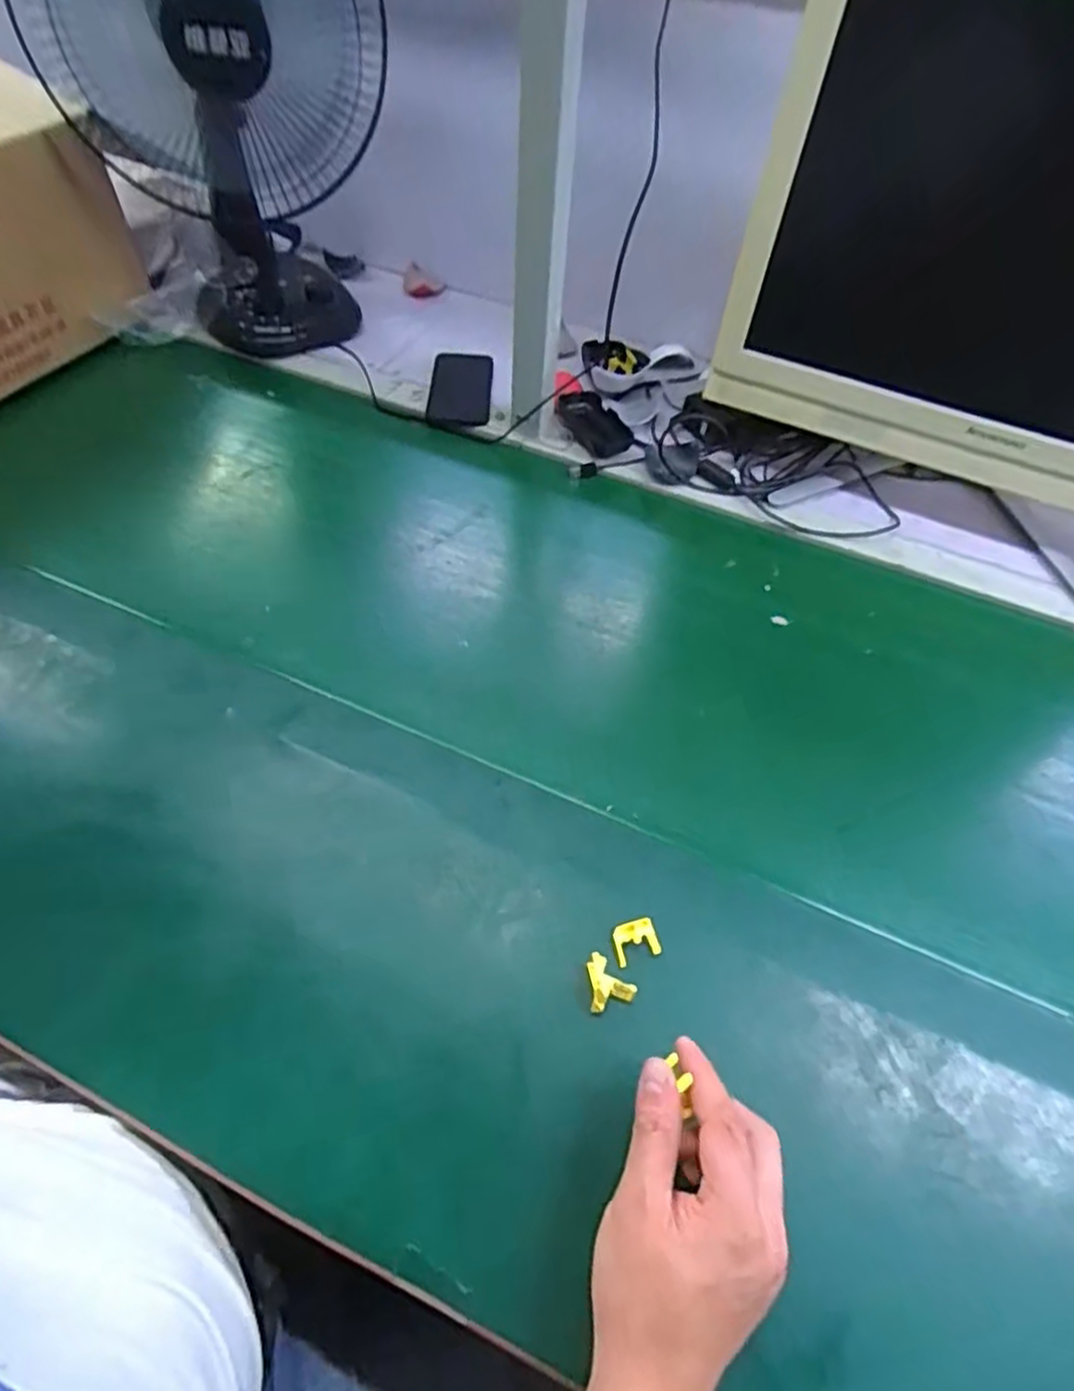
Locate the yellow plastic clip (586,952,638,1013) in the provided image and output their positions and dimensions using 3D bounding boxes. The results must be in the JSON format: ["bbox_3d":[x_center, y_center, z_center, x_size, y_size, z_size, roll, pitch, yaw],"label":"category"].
[{"bbox_3d":[0.046,0.188,0.466,0.030,0.015,0.034,-11,57,-11],"label":"yellow plastic clip"}]

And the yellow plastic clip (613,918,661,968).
[{"bbox_3d":[0.067,0.168,0.482,0.030,0.010,0.025,-11,57,-11],"label":"yellow plastic clip"}]

